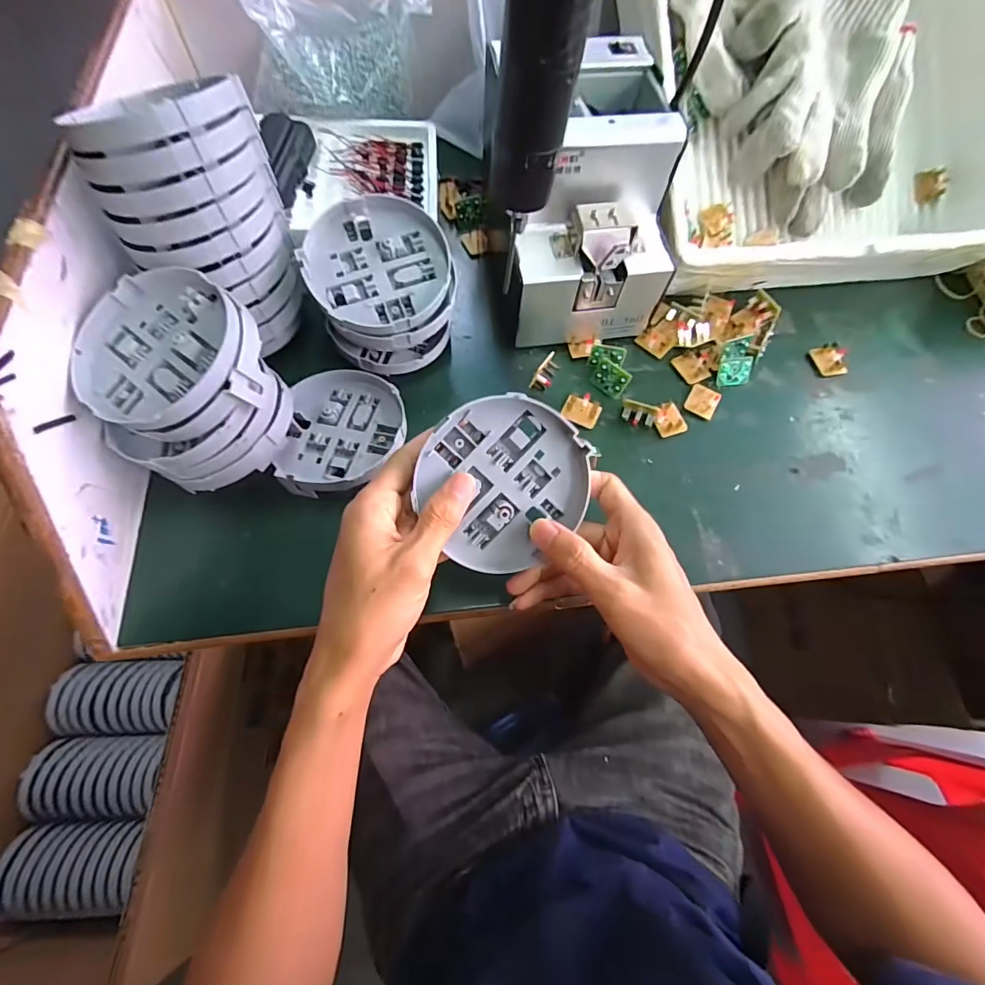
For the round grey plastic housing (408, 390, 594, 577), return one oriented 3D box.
[{"bbox_3d":[0.008,-0.007,0.284,0.102,0.014,0.099,-2,101,-12],"label":"round grey plastic housing"}]

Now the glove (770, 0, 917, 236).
[{"bbox_3d":[0.329,-0.361,0.425,0.108,0.054,0.228,10,97,2],"label":"glove"}]

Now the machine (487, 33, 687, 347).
[{"bbox_3d":[0.072,-0.237,0.393,0.130,0.148,0.164,-10,68,-7],"label":"machine"}]

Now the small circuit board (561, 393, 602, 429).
[{"bbox_3d":[0.077,-0.070,0.397,0.031,0.011,0.025,26,68,9],"label":"small circuit board"}]

